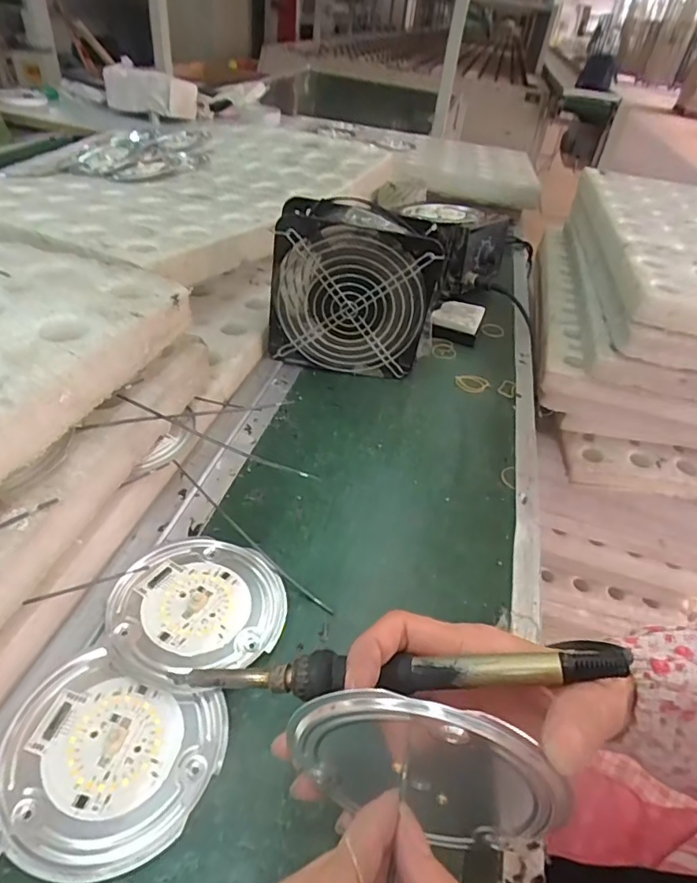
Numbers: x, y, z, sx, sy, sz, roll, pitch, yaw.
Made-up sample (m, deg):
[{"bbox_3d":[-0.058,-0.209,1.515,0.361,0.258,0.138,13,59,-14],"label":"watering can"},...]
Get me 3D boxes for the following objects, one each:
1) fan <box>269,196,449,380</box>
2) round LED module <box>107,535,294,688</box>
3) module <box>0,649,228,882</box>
[{"bbox_3d":[0.004,-0.144,0.510,0.152,0.161,0.056,6,40,-2],"label":"fan"},{"bbox_3d":[-0.093,0.099,0.326,0.103,0.009,0.095,4,40,-4],"label":"round LED module"},{"bbox_3d":[-0.119,0.157,0.255,0.100,0.008,0.087,13,41,6],"label":"module"}]

